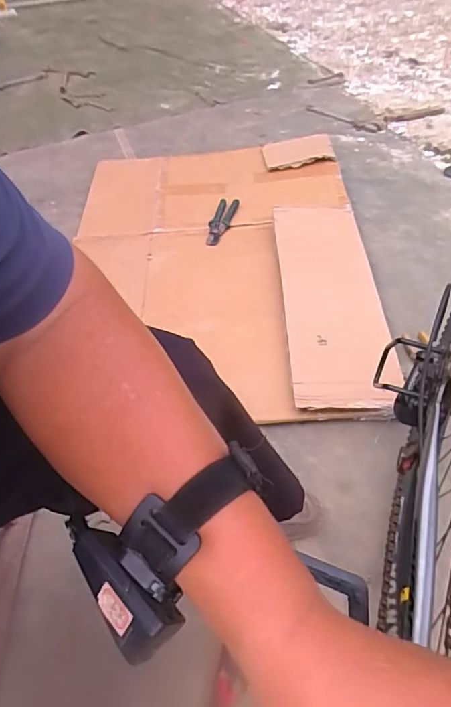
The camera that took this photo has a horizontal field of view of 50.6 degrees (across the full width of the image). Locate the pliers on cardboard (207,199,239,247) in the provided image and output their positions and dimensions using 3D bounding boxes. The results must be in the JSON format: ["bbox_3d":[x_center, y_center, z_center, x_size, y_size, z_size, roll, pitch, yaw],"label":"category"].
[{"bbox_3d":[-0.009,-0.340,1.231,0.052,0.028,0.182,8,51,13],"label":"pliers on cardboard"}]

